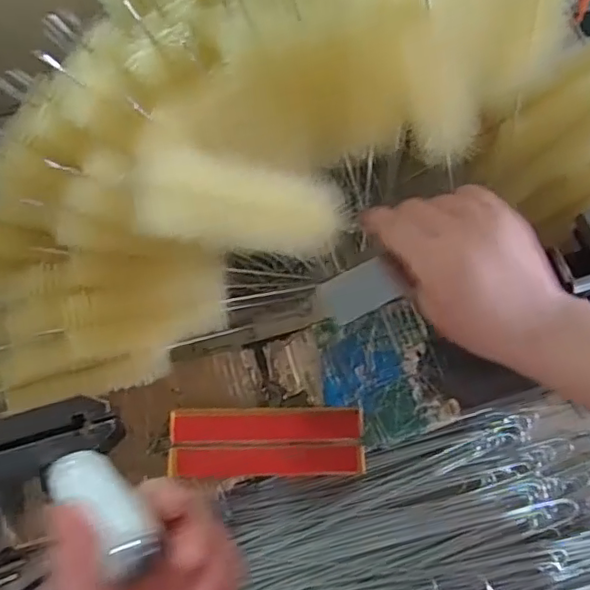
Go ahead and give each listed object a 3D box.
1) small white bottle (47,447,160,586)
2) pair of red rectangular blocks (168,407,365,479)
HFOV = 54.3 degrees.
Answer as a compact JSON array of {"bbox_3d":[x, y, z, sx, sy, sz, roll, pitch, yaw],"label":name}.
[{"bbox_3d":[-0.092,0.097,0.271,0.026,0.019,0.092,-50,35,-18],"label":"small white bottle"},{"bbox_3d":[-0.020,0.107,0.420,0.137,0.014,0.047,0,68,-2],"label":"pair of red rectangular blocks"}]

